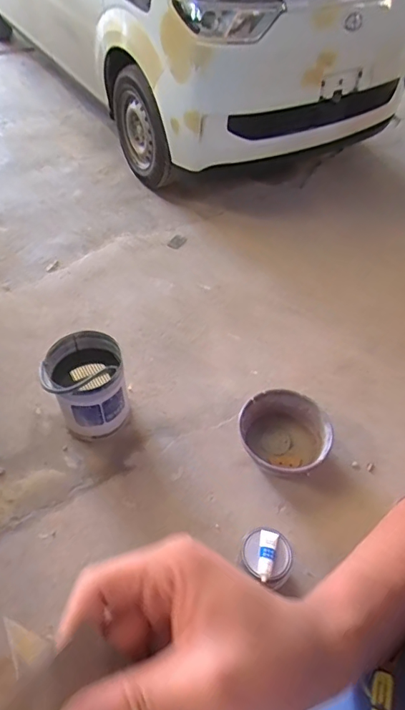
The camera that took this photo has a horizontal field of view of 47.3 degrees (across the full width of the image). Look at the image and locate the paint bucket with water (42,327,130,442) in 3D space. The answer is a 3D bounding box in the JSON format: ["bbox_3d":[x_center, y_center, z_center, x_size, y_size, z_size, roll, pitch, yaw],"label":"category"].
[{"bbox_3d":[-0.421,0.112,1.711,0.268,0.320,0.286,2,50,-2],"label":"paint bucket with water"}]

